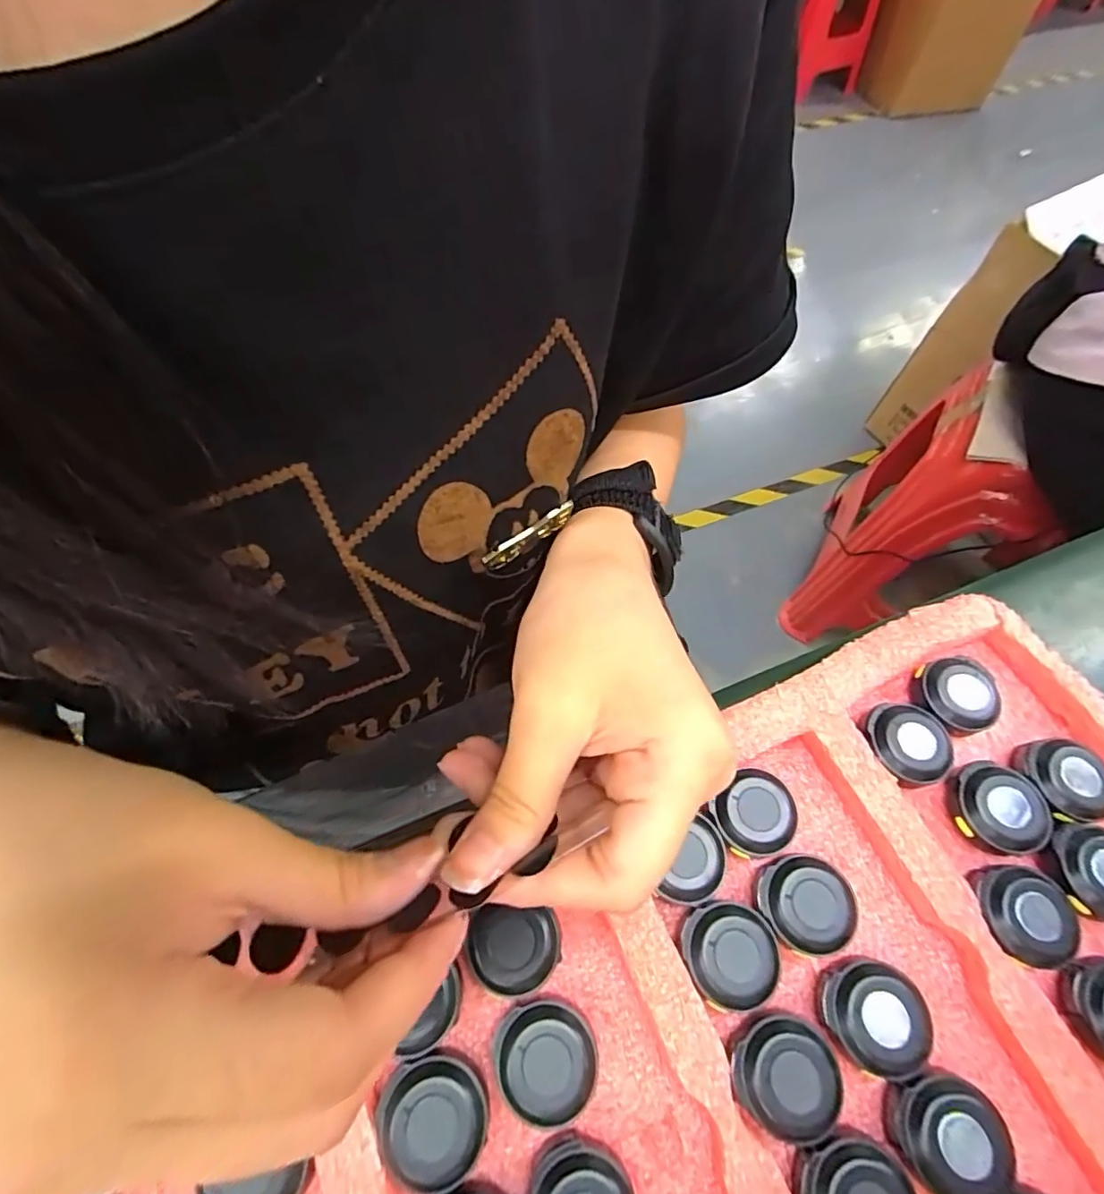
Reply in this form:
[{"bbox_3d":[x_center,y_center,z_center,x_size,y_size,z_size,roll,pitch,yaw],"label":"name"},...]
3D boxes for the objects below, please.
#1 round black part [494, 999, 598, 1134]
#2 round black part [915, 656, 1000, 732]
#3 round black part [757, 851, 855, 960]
[{"bbox_3d":[-0.002,0.136,0.163,0.029,0.012,0.029,1,63,-2],"label":"round black part"},{"bbox_3d":[0.157,0.038,0.218,0.025,0.013,0.028,-14,64,-9],"label":"round black part"},{"bbox_3d":[0.083,0.101,0.184,0.028,0.013,0.029,1,63,-2],"label":"round black part"}]

